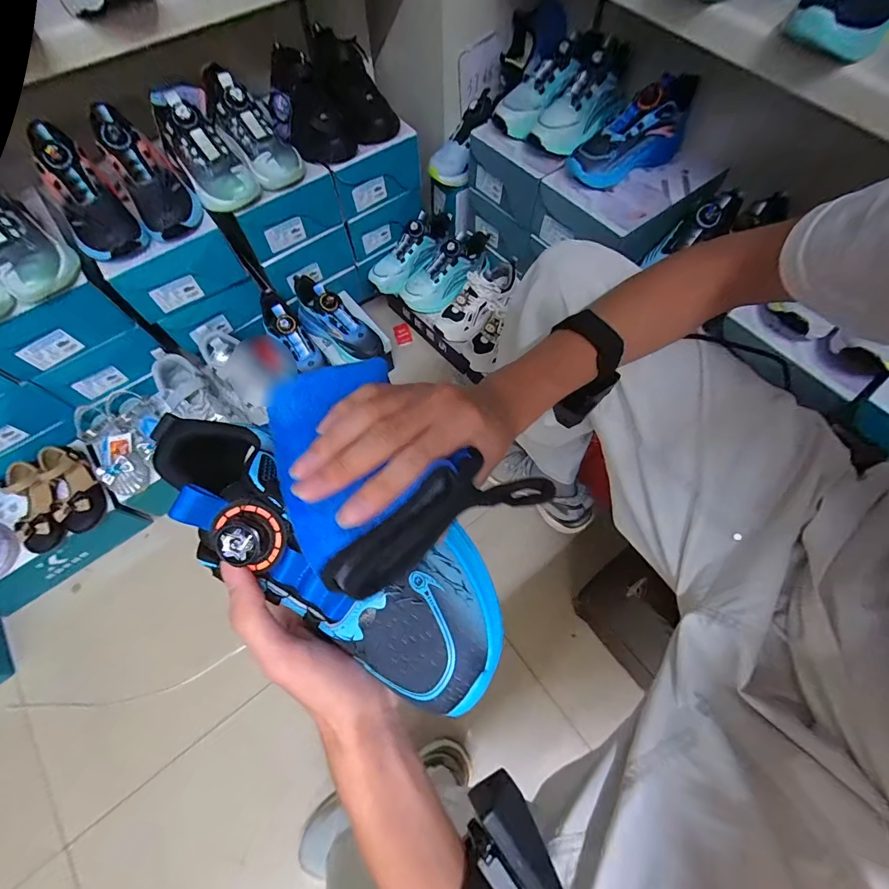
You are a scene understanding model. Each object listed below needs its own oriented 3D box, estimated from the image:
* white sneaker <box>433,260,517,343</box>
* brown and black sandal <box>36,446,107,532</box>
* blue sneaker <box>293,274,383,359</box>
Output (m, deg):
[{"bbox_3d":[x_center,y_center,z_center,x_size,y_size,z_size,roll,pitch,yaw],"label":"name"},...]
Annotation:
[{"bbox_3d":[0.083,-0.346,0.934,0.110,0.109,0.240,39,86,16],"label":"white sneaker"},{"bbox_3d":[-0.731,0.080,0.781,0.084,0.060,0.166,-36,71,-14],"label":"brown and black sandal"},{"bbox_3d":[-0.250,-0.289,0.907,0.243,0.111,0.079,35,72,14],"label":"blue sneaker"}]

